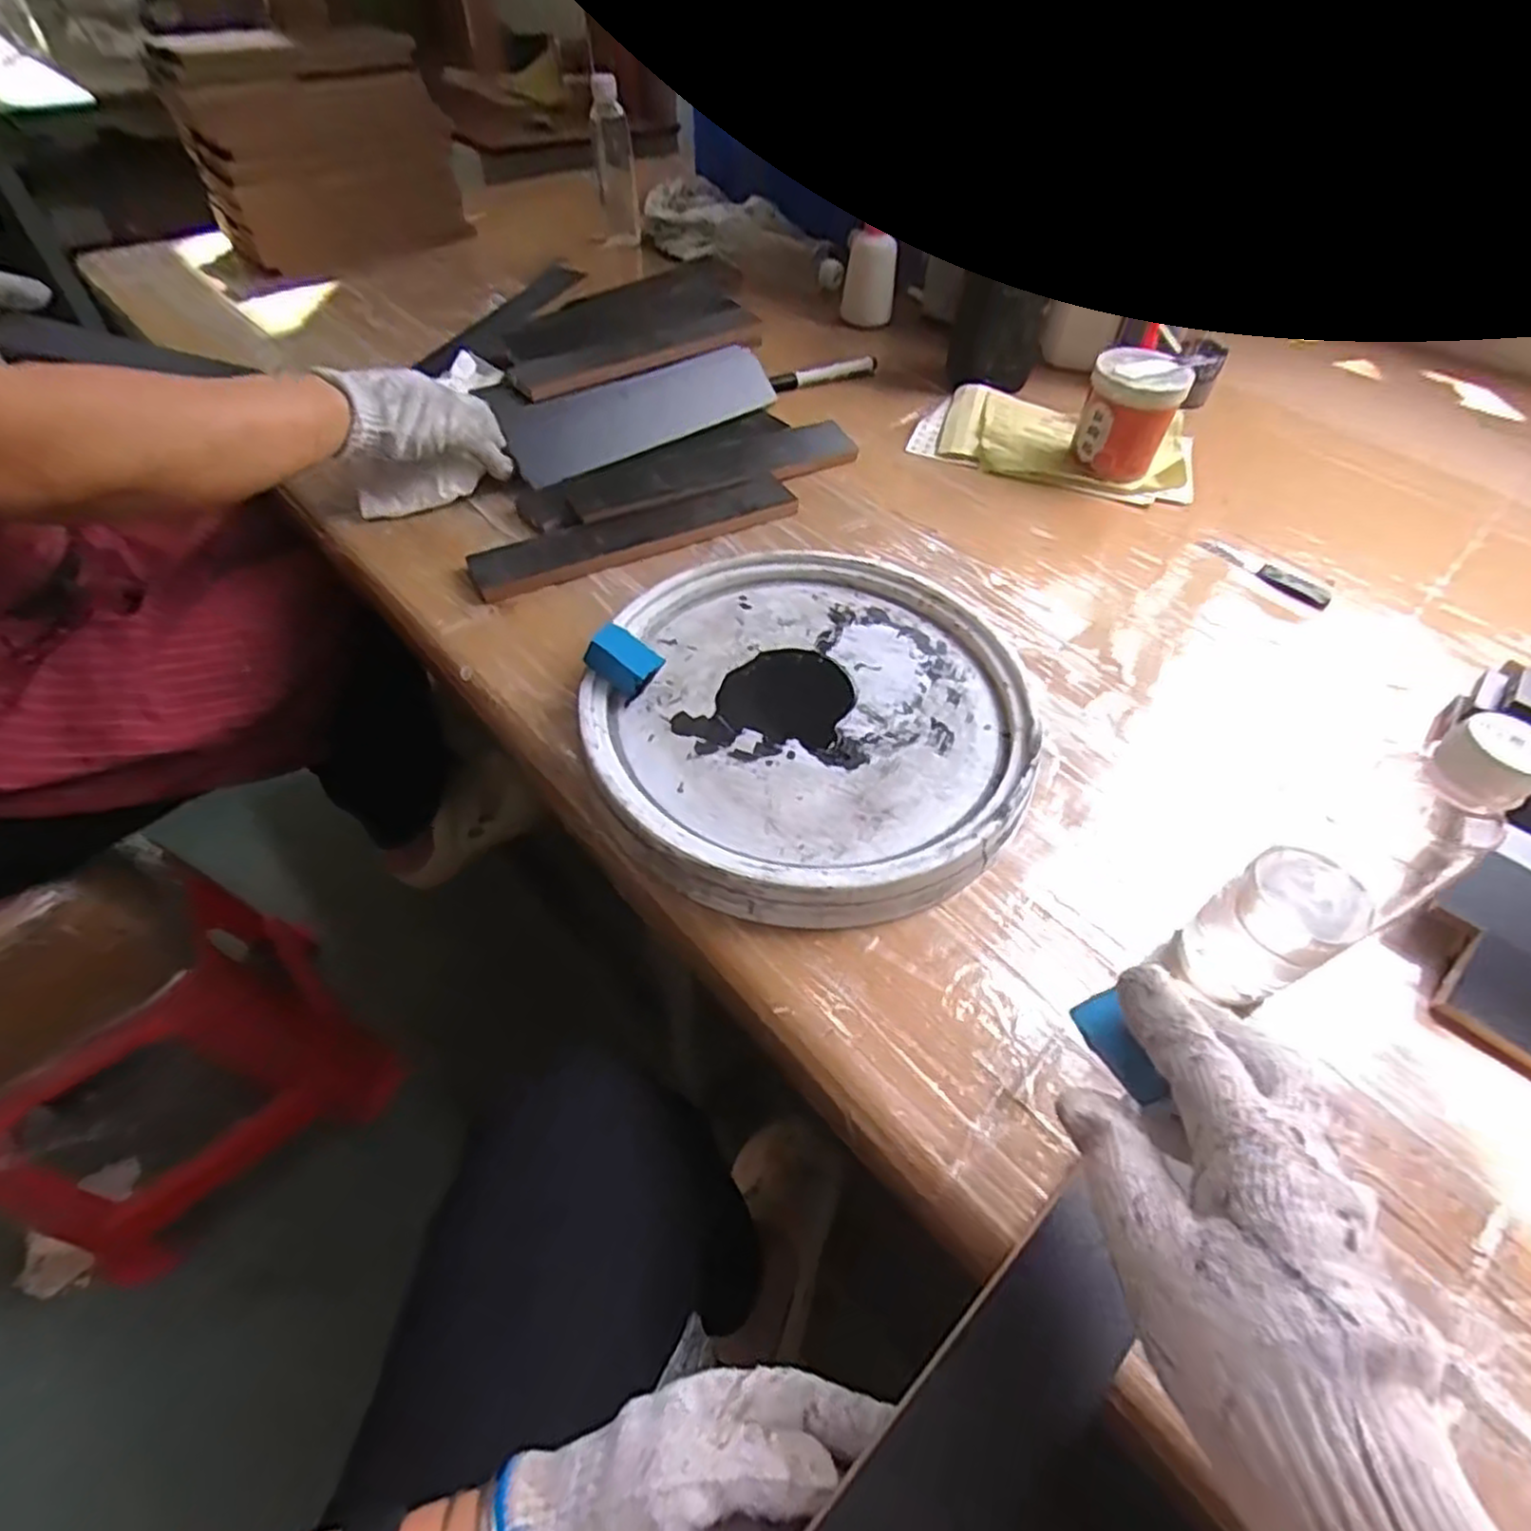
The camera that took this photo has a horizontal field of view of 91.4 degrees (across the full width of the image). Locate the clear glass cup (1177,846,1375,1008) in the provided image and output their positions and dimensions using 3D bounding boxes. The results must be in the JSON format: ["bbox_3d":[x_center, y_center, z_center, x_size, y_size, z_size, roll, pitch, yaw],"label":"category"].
[{"bbox_3d":[0.259,0.085,0.386,0.048,0.078,0.053,-28,58,-23],"label":"clear glass cup"}]

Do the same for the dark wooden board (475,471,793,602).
[{"bbox_3d":[-0.105,-0.198,0.632,0.280,0.014,0.058,-21,56,-19],"label":"dark wooden board"}]

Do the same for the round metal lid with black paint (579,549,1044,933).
[{"bbox_3d":[0.029,-0.034,0.494,0.277,0.038,0.289,2,51,-2],"label":"round metal lid with black paint"}]

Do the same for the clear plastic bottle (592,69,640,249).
[{"bbox_3d":[-0.207,-0.835,1.036,0.059,0.169,0.059,-6,52,-8],"label":"clear plastic bottle"}]

